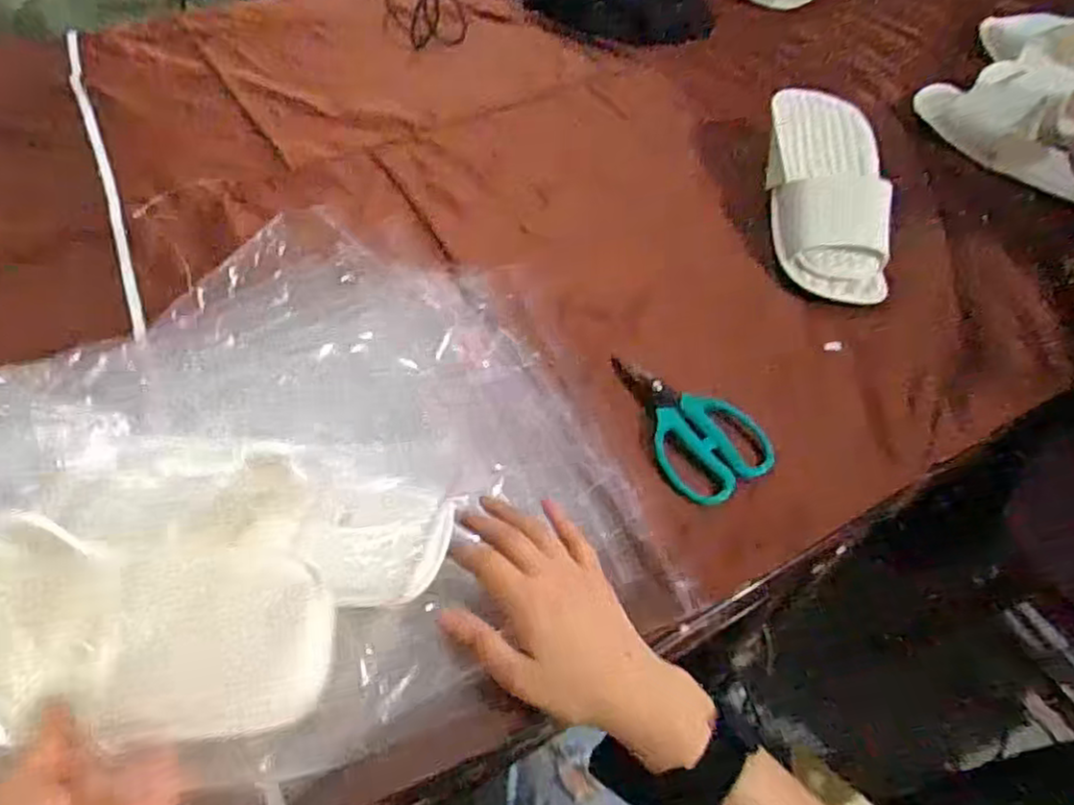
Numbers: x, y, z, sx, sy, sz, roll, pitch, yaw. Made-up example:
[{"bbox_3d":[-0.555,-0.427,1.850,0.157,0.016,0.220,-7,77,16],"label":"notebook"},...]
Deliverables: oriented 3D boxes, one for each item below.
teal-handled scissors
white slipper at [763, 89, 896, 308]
[{"bbox_3d":[0.115,0.012,0.557,0.082,0.015,0.143,-27,59,-20],"label":"teal-handled scissors"},{"bbox_3d":[0.279,-0.207,0.689,0.101,0.048,0.249,1,69,-2],"label":"white slipper"}]

